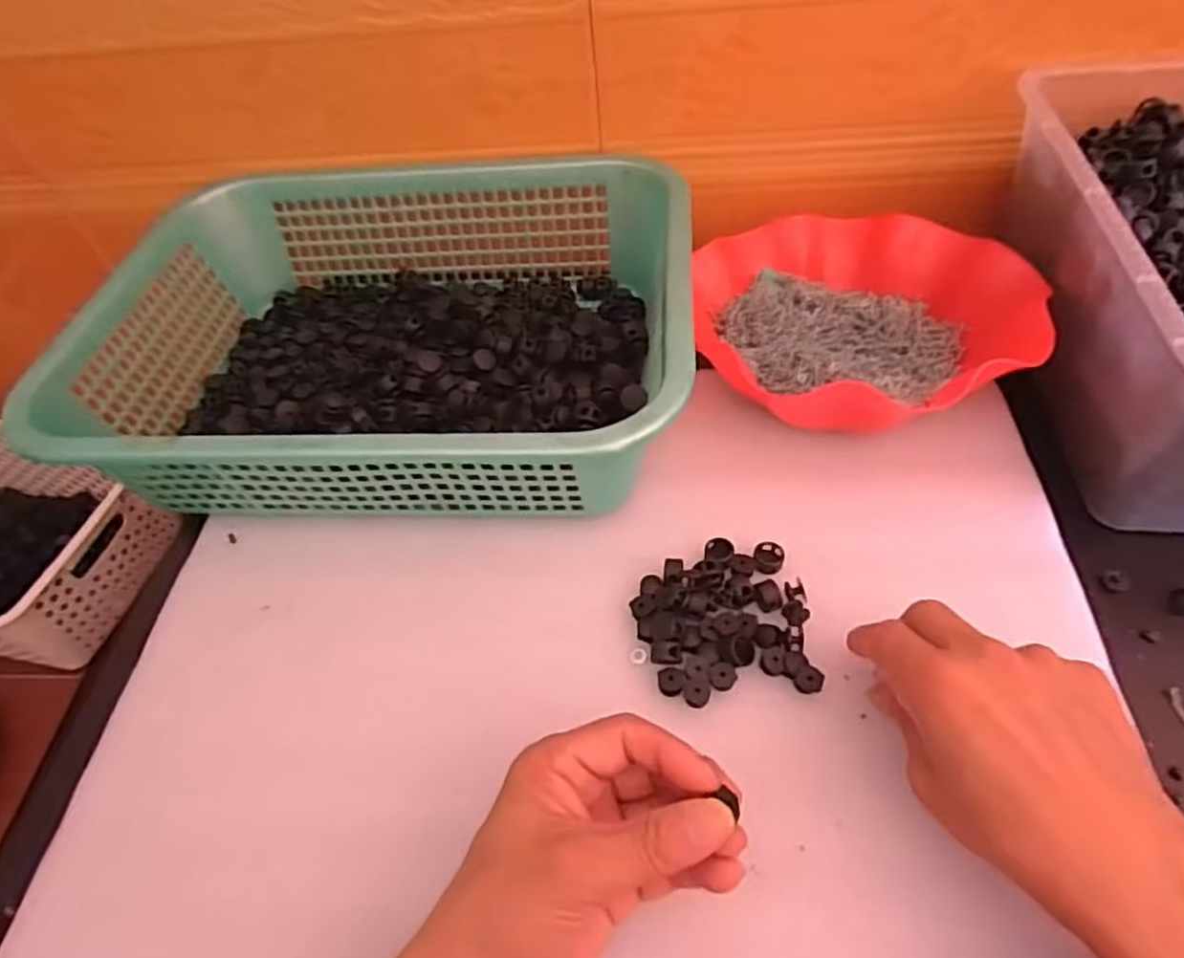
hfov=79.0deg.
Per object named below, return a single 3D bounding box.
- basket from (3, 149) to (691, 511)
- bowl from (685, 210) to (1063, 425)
[{"bbox_3d":[-0.131,-0.103,0.485,0.388,0.121,0.295,1,49,6],"label":"basket"},{"bbox_3d":[0.173,-0.116,0.479,0.202,0.062,0.226,-22,54,-10],"label":"bowl"}]

